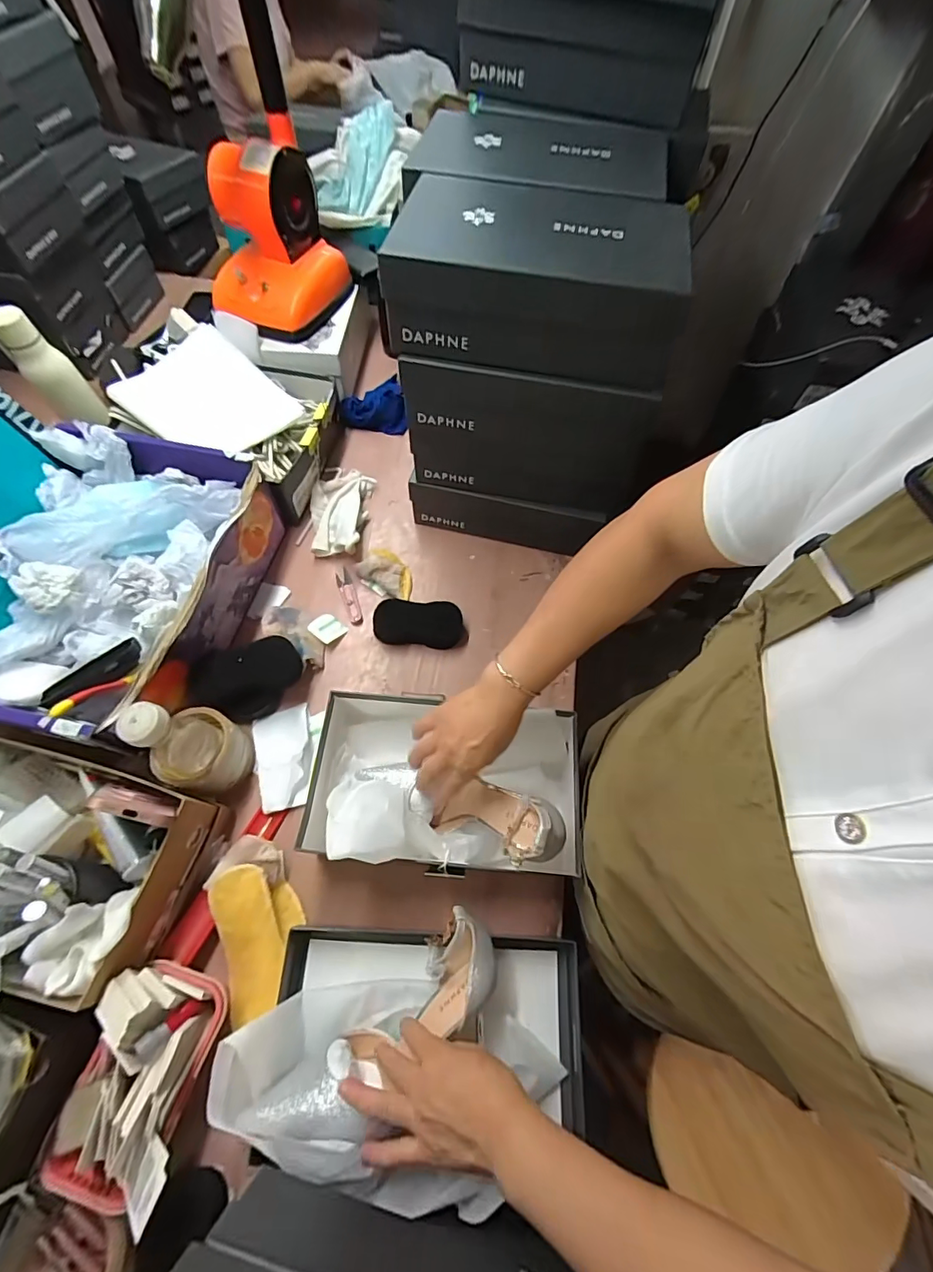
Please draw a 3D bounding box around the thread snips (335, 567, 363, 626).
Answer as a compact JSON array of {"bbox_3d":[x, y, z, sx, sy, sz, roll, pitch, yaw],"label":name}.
[{"bbox_3d":[-0.180,-0.060,0.726,0.021,0.006,0.099,-19,66,-11],"label":"thread snips"}]

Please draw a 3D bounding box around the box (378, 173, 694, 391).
[{"bbox_3d":[0.072,-0.396,0.522,0.301,0.097,0.202,8,63,2],"label":"box"}]

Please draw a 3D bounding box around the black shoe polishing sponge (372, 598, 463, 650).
[{"bbox_3d":[-0.071,-0.020,0.696,0.125,0.034,0.061,5,63,0],"label":"black shoe polishing sponge"}]

